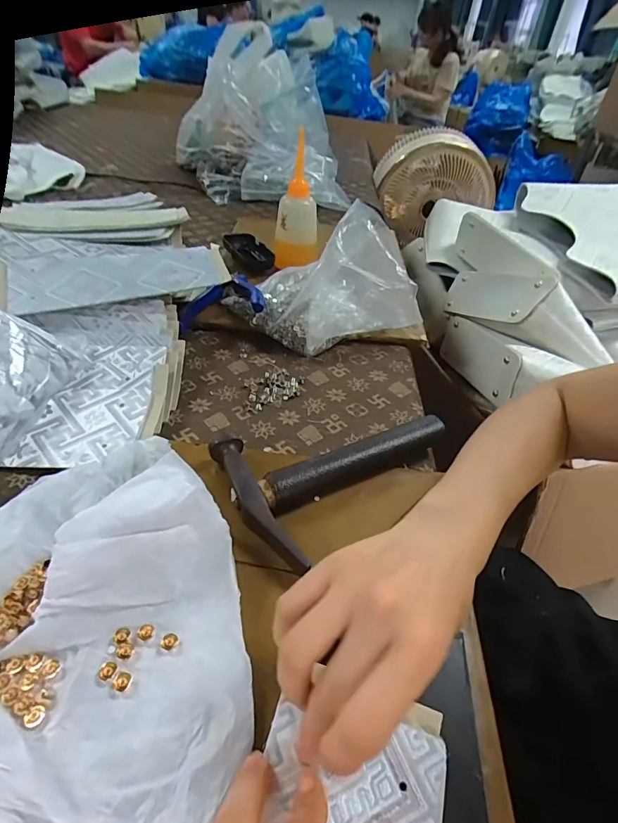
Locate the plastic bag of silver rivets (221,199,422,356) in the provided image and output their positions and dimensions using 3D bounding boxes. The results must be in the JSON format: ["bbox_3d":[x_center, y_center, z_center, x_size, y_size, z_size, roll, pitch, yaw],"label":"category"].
[{"bbox_3d":[0.027,-0.165,0.543,0.217,0.132,0.160,-17,46,-24],"label":"plastic bag of silver rivets"}]

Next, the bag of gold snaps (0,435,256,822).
[{"bbox_3d":[-0.121,0.111,0.261,0.224,0.058,0.221,21,44,17],"label":"bag of gold snaps"}]

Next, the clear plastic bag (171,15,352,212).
[{"bbox_3d":[-0.105,-0.590,0.887,0.304,0.272,0.360,-5,43,-14],"label":"clear plastic bag"}]

